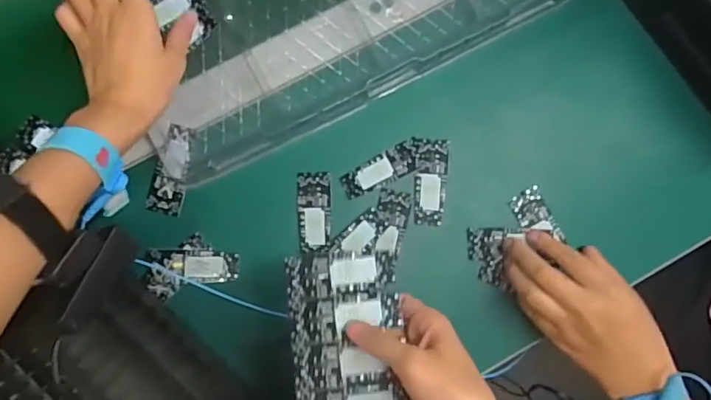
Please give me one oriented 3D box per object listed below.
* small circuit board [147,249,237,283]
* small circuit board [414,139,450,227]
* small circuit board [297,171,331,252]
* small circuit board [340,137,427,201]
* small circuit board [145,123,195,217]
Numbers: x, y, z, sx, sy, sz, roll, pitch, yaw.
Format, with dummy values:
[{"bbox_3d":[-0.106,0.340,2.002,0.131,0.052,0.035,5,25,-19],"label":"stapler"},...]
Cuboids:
[{"bbox_3d":[-0.135,0.055,0.446,0.074,0.004,0.027,2,88,-5],"label":"small circuit board"},{"bbox_3d":[0.065,-0.015,0.464,0.027,0.004,0.074,5,87,-5],"label":"small circuit board"},{"bbox_3d":[-0.035,0.010,0.455,0.028,0.006,0.067,0,88,-5],"label":"small circuit board"},{"bbox_3d":[0.026,-0.028,0.464,0.081,0.005,0.024,-30,91,-6],"label":"small circuit board"},{"bbox_3d":[-0.153,-0.025,0.448,0.028,0.005,0.074,13,87,-5],"label":"small circuit board"}]

